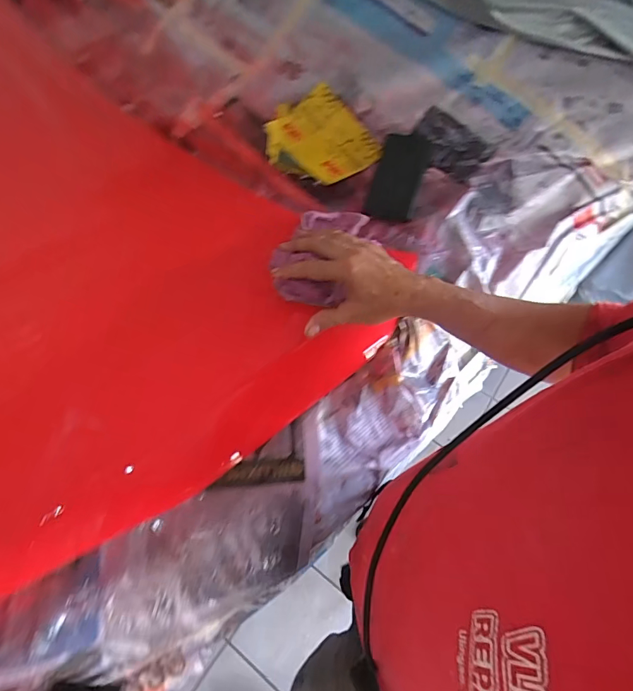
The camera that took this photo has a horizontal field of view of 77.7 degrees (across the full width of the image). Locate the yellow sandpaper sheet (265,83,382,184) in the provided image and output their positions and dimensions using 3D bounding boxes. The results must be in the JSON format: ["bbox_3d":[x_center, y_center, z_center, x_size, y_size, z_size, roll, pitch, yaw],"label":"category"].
[{"bbox_3d":[0.002,-0.298,0.572,0.145,0.019,0.146,-43,88,-12],"label":"yellow sandpaper sheet"}]

